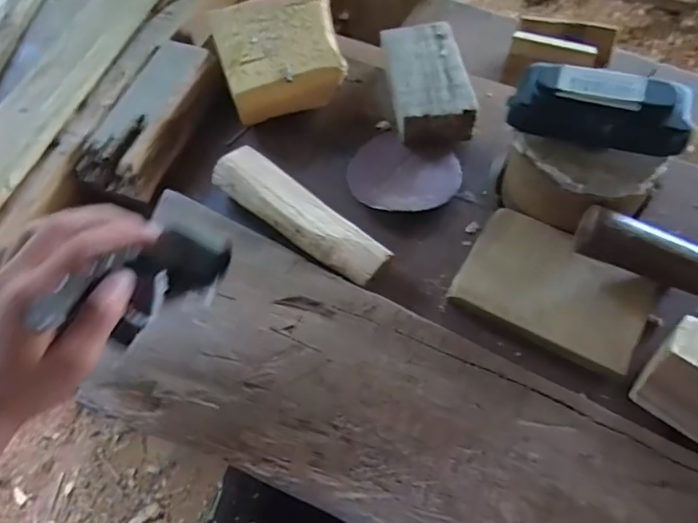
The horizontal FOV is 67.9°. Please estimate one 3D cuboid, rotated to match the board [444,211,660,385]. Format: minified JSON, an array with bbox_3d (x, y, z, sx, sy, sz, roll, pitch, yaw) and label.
[{"bbox_3d":[0.143,0.018,0.360,0.122,0.013,0.082,31,70,17],"label":"board"}]

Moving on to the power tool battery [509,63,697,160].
[{"bbox_3d":[0.159,-0.097,0.329,0.104,0.032,0.035,17,67,12],"label":"power tool battery"}]

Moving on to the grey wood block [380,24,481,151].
[{"bbox_3d":[0.069,-0.155,0.457,0.065,0.040,0.123,-7,63,3],"label":"grey wood block"}]

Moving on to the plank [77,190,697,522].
[{"bbox_3d":[0.069,0.110,0.308,0.488,0.022,0.144,22,62,16],"label":"plank"}]

